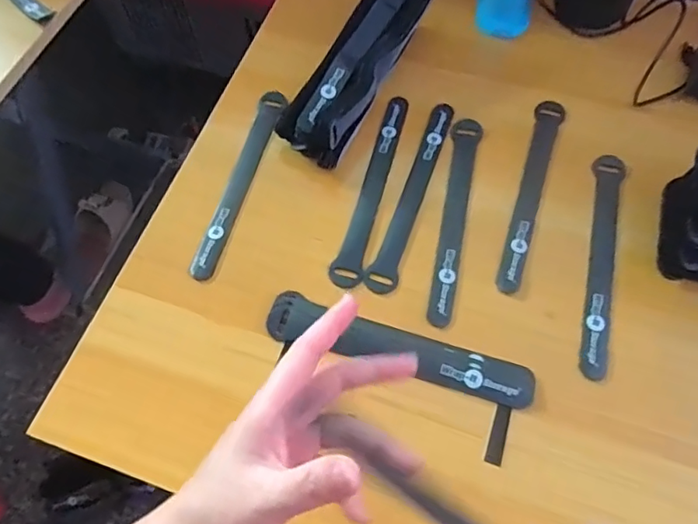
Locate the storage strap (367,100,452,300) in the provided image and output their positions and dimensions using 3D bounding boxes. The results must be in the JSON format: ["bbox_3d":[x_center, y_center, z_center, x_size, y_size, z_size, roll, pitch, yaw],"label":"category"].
[{"bbox_3d":[0.057,-0.063,0.462,0.022,0.004,0.204,17,62,10],"label":"storage strap"}]

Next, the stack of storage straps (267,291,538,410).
[{"bbox_3d":[0.035,0.064,0.391,0.195,0.007,0.040,18,62,11],"label":"stack of storage straps"}]

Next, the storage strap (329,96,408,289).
[{"bbox_3d":[0.023,-0.069,0.466,0.024,0.004,0.201,14,62,8],"label":"storage strap"}]

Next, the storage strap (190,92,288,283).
[{"bbox_3d":[-0.093,-0.074,0.474,0.023,0.005,0.201,17,63,-5],"label":"storage strap"}]

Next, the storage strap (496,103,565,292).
[{"bbox_3d":[0.157,-0.065,0.462,0.025,0.004,0.206,19,62,11],"label":"storage strap"}]

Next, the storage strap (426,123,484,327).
[{"bbox_3d":[0.088,-0.042,0.450,0.024,0.005,0.200,12,61,7],"label":"storage strap"}]

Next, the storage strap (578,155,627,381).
[{"bbox_3d":[0.201,-0.005,0.428,0.025,0.005,0.202,15,62,9],"label":"storage strap"}]

